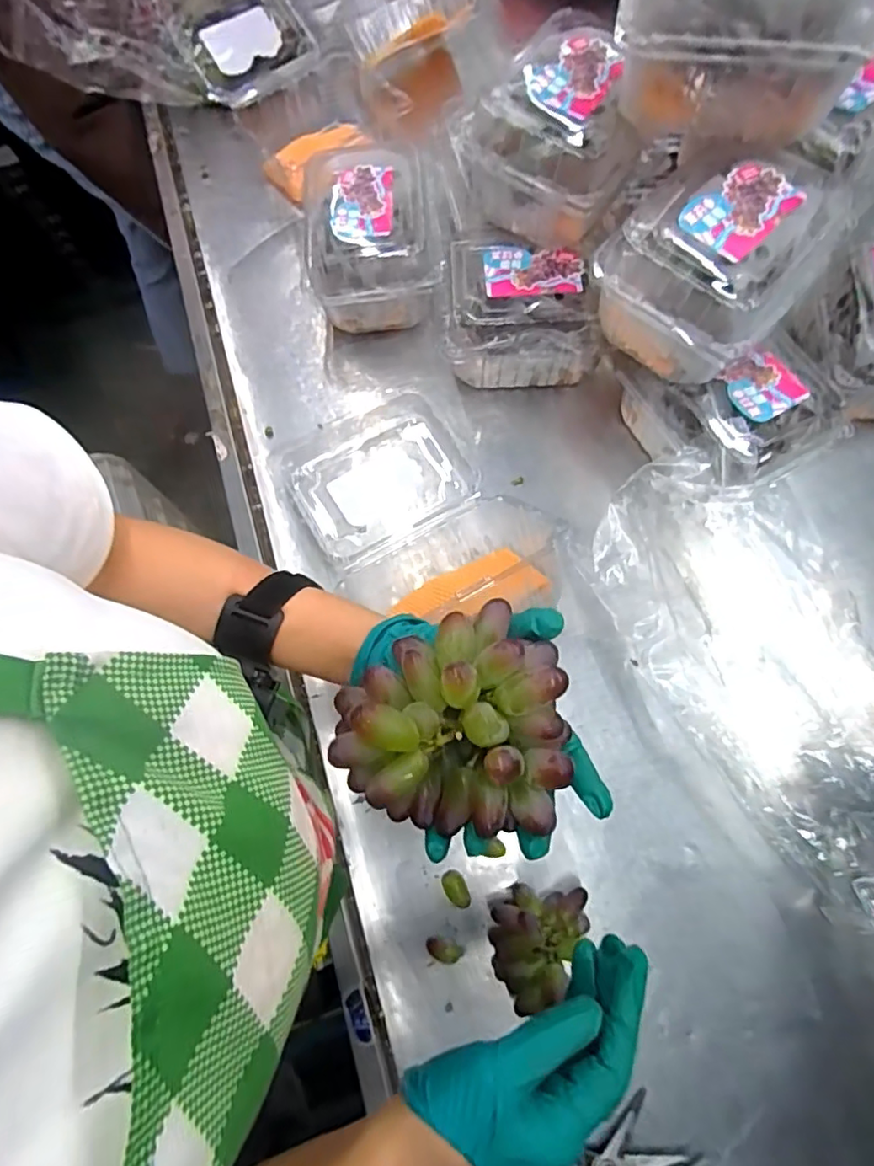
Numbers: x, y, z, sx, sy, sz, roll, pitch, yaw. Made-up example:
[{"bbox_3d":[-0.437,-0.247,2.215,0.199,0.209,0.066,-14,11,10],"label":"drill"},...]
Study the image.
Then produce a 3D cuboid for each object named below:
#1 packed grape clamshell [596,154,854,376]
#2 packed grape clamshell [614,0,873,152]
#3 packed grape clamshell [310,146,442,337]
[{"bbox_3d":[0.228,-0.264,0.471,0.141,0.095,0.178,40,76,13],"label":"packed grape clamshell"},{"bbox_3d":[0.219,-0.412,0.420,0.169,0.103,0.125,7,71,3],"label":"packed grape clamshell"},{"bbox_3d":[-0.072,-0.362,0.621,0.134,0.108,0.174,-8,71,-2],"label":"packed grape clamshell"}]

